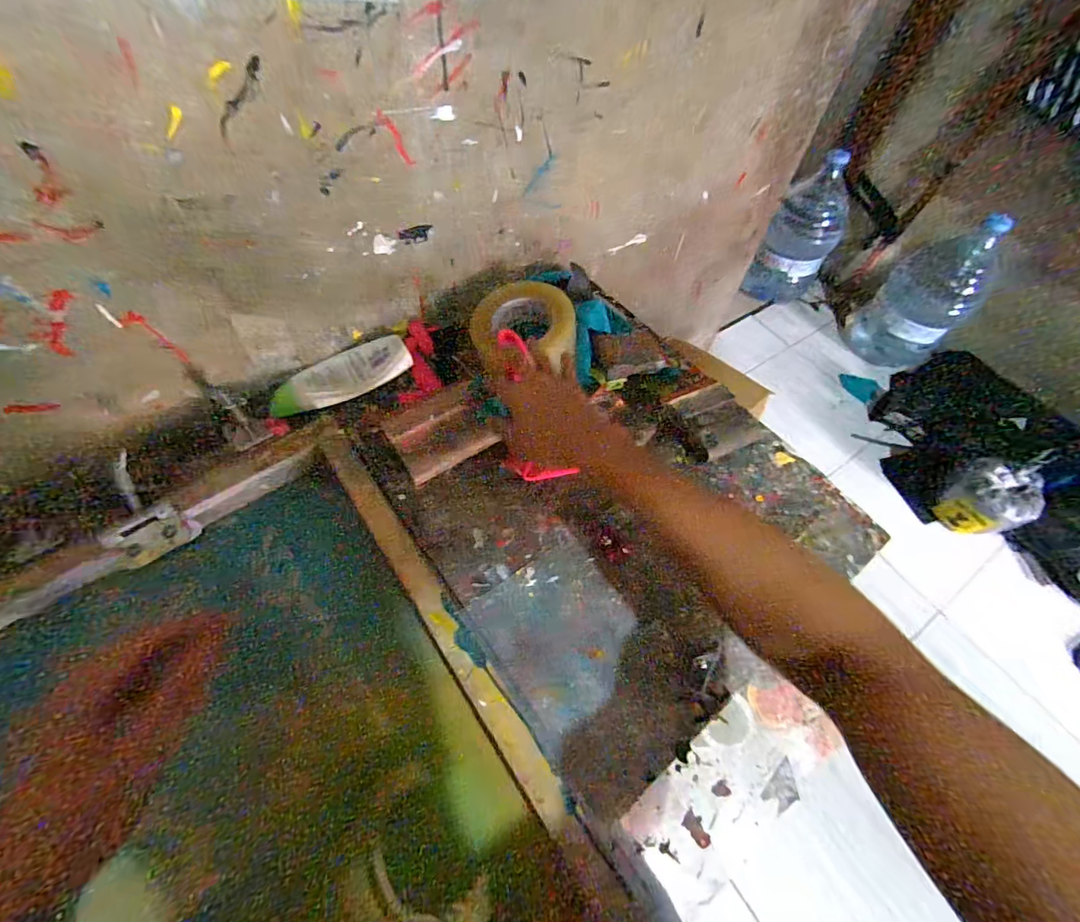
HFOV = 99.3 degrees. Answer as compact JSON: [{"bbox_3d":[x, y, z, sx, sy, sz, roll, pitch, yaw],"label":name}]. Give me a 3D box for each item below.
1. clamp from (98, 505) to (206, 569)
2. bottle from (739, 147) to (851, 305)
[{"bbox_3d":[-0.367,0.070,0.435,0.043,0.022,0.061,40,66,18],"label":"clamp"},{"bbox_3d":[0.848,-0.723,1.482,0.208,0.421,0.173,32,63,14],"label":"bottle"}]

